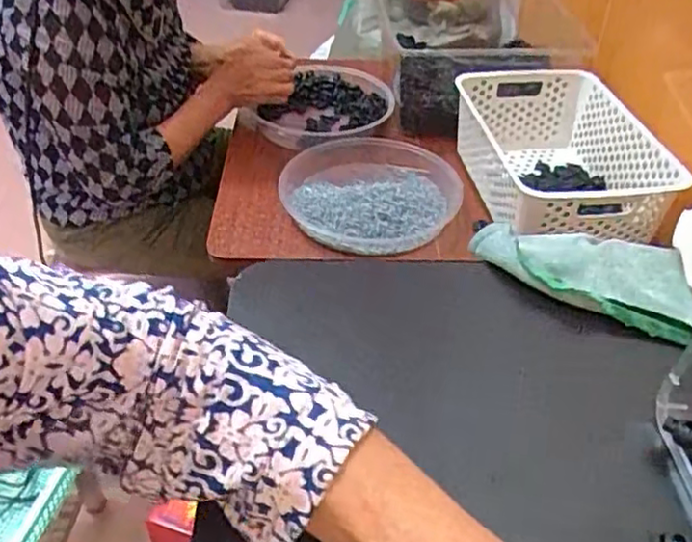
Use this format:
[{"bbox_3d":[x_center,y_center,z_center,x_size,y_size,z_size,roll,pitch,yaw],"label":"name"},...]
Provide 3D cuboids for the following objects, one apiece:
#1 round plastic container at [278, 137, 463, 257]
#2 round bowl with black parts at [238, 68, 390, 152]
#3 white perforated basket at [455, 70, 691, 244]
[{"bbox_3d":[0.033,-0.105,0.927,0.239,0.050,0.254,0,45,0],"label":"round plastic container"},{"bbox_3d":[-0.032,-0.272,1.126,0.222,0.060,0.275,14,47,14],"label":"round bowl with black parts"},{"bbox_3d":[0.278,-0.150,0.915,0.201,0.140,0.343,-7,45,-7],"label":"white perforated basket"}]

